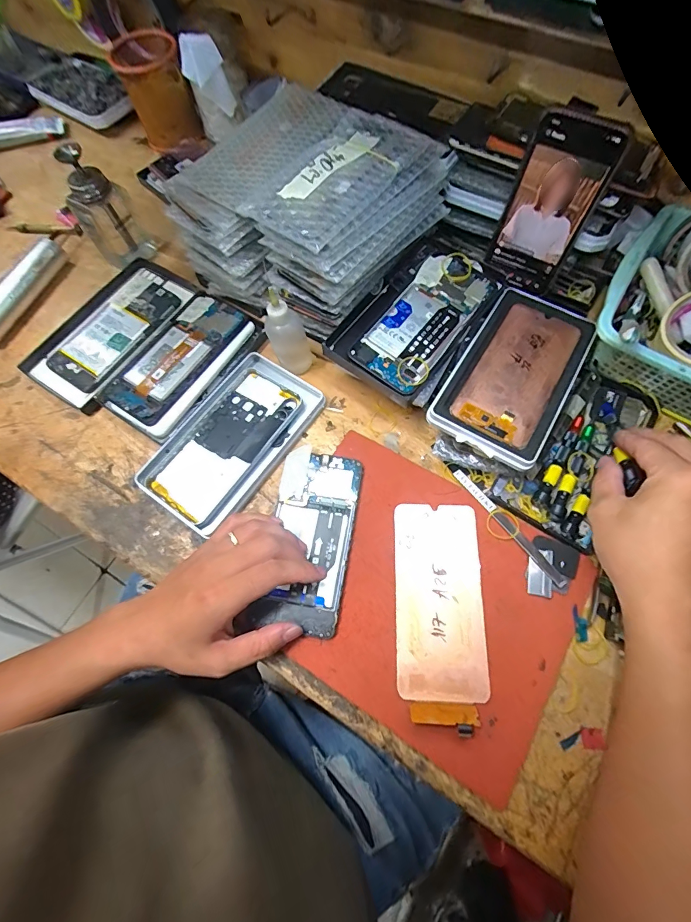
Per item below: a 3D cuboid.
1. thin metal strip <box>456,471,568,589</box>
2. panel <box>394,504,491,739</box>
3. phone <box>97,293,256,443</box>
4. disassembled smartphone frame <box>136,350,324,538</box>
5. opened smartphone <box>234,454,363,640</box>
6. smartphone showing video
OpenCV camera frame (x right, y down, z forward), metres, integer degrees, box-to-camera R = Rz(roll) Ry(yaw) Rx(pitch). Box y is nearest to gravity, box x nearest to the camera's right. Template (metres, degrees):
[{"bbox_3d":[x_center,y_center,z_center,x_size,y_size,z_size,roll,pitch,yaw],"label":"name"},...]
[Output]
[{"bbox_3d":[0.145,0.057,0.364,0.010,0.010,0.128,-35,73,-10],"label":"thin metal strip"},{"bbox_3d":[0.079,0.119,0.336,0.072,0.016,0.170,1,69,3],"label":"panel"},{"bbox_3d":[-0.179,-0.108,0.442,0.091,0.020,0.166,31,74,12],"label":"phone"},{"bbox_3d":[-0.113,-0.022,0.408,0.103,0.011,0.182,32,74,14],"label":"disassembled smartphone frame"},{"bbox_3d":[-0.030,0.071,0.362,0.074,0.009,0.163,12,70,6],"label":"opened smartphone"},{"bbox_3d":[0.191,-0.234,0.382,0.071,0.141,0.005,27,56,10],"label":"smartphone showing video"}]

